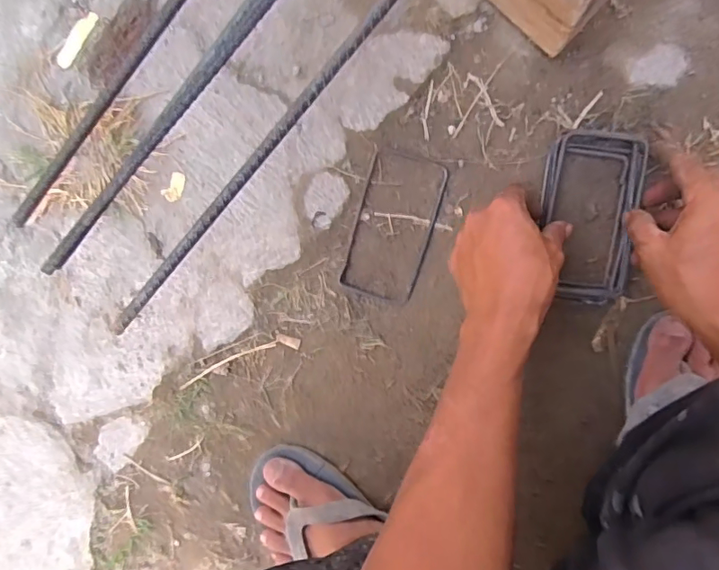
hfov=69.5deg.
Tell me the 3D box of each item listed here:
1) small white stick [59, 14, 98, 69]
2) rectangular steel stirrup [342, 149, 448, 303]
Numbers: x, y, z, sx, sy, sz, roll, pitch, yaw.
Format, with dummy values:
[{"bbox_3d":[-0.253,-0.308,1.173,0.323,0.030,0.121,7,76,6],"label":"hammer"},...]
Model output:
[{"bbox_3d":[-0.279,-0.241,0.511,0.017,0.004,0.061,38,98,1],"label":"small white stick"},{"bbox_3d":[0.034,-0.055,0.504,0.075,0.006,0.144,16,97,4],"label":"rectangular steel stirrup"}]

